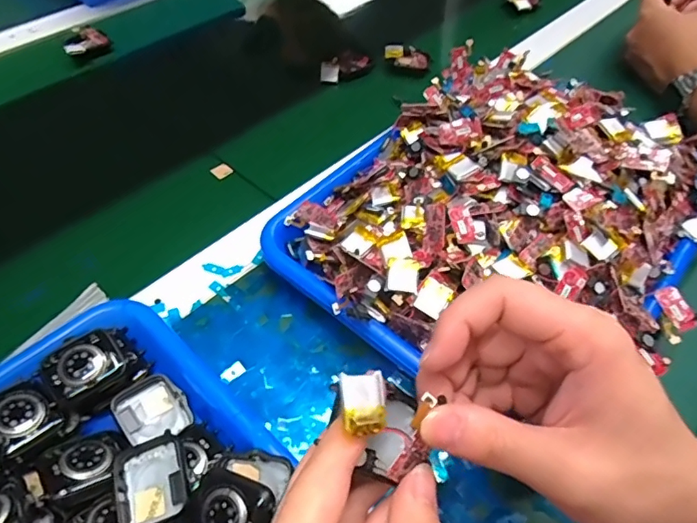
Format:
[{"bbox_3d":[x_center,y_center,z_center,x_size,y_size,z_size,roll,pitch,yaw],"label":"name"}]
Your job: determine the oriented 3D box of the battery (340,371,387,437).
[{"bbox_3d":[0.006,0.053,0.193,0.019,0.004,0.022,11,58,-32],"label":"battery"}]

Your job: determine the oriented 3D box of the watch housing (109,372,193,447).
[{"bbox_3d":[-0.118,0.090,0.307,0.037,0.010,0.039,-32,72,-26],"label":"watch housing"}]

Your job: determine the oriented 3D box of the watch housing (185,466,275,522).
[{"bbox_3d":[-0.059,0.122,0.252,0.041,0.010,0.036,25,78,27],"label":"watch housing"}]

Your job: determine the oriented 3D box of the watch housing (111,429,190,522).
[{"bbox_3d":[-0.103,0.114,0.267,0.036,0.011,0.042,-18,55,-16],"label":"watch housing"}]

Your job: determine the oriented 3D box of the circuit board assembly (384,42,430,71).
[{"bbox_3d":[0.068,-0.232,0.579,0.054,0.014,0.030,20,54,13],"label":"circuit board assembly"}]

